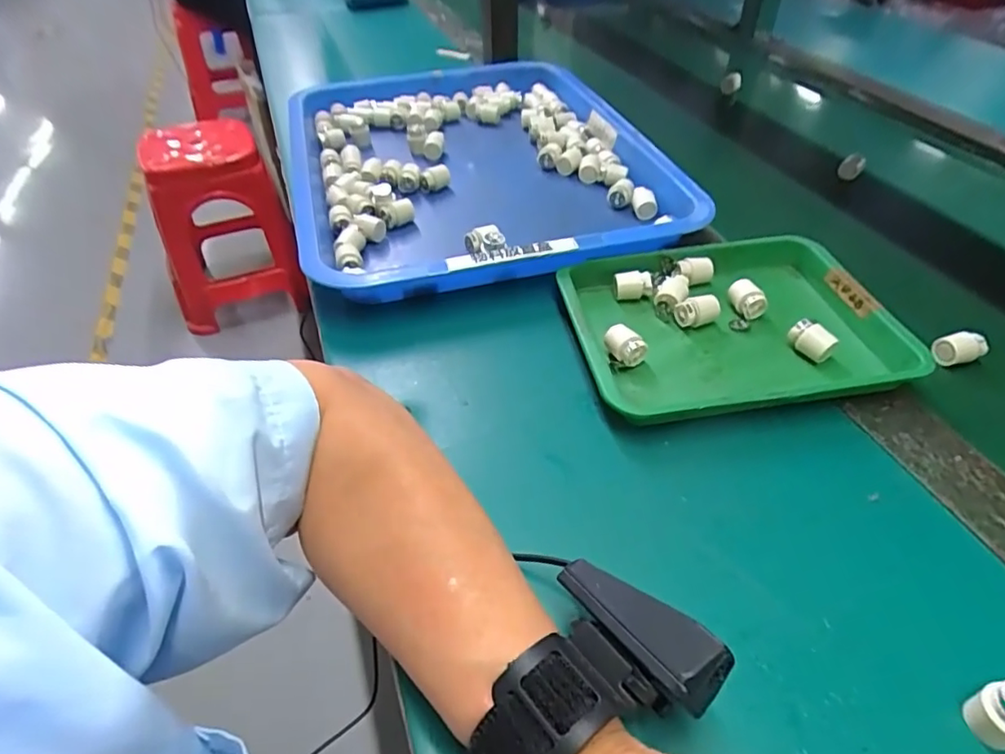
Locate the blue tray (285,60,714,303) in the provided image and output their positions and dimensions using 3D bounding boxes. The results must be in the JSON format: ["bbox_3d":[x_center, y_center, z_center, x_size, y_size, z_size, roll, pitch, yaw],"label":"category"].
[{"bbox_3d":[-0.033,-0.235,0.600,0.356,0.041,0.462,-11,46,-11],"label":"blue tray"}]

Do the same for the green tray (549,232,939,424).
[{"bbox_3d":[0.158,-0.036,0.410,0.210,0.030,0.163,-9,46,-9],"label":"green tray"}]

